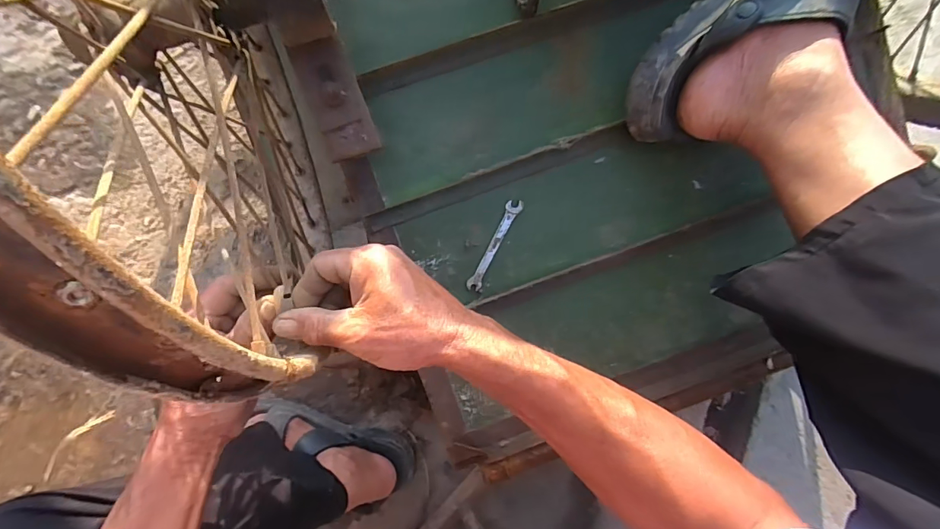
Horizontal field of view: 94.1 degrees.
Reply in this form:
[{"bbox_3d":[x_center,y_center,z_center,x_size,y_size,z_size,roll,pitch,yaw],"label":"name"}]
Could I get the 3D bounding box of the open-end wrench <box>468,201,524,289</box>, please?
[{"bbox_3d":[0.025,-0.020,0.449,0.016,0.004,0.101,27,93,-4],"label":"open-end wrench"}]

